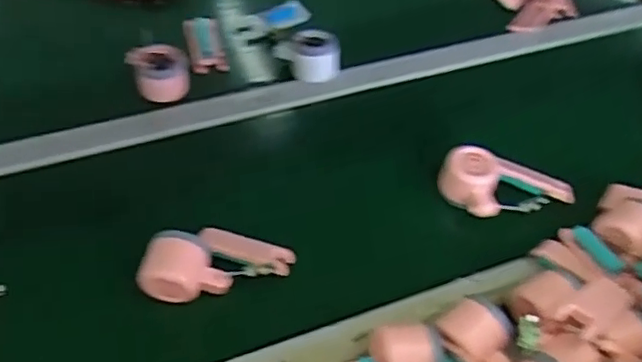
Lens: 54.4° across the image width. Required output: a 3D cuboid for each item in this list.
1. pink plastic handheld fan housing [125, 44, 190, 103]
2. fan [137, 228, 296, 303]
[{"bbox_3d":[-0.206,-0.146,0.806,0.071,0.047,0.073,-21,58,-20],"label":"pink plastic handheld fan housing"},{"bbox_3d":[-0.108,0.074,0.643,0.154,0.041,0.075,-12,55,-14],"label":"fan"}]

